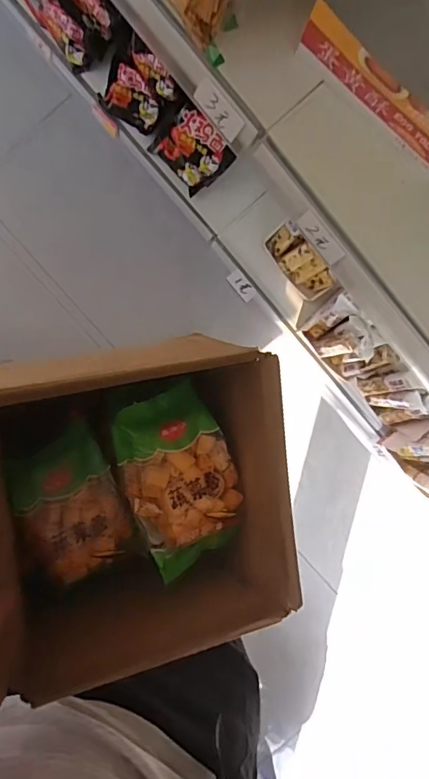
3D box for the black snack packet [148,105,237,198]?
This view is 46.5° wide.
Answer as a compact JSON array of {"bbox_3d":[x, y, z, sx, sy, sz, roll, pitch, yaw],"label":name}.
[{"bbox_3d":[-0.043,-0.469,0.988,0.131,0.145,0.036,43,50,-18],"label":"black snack packet"}]

